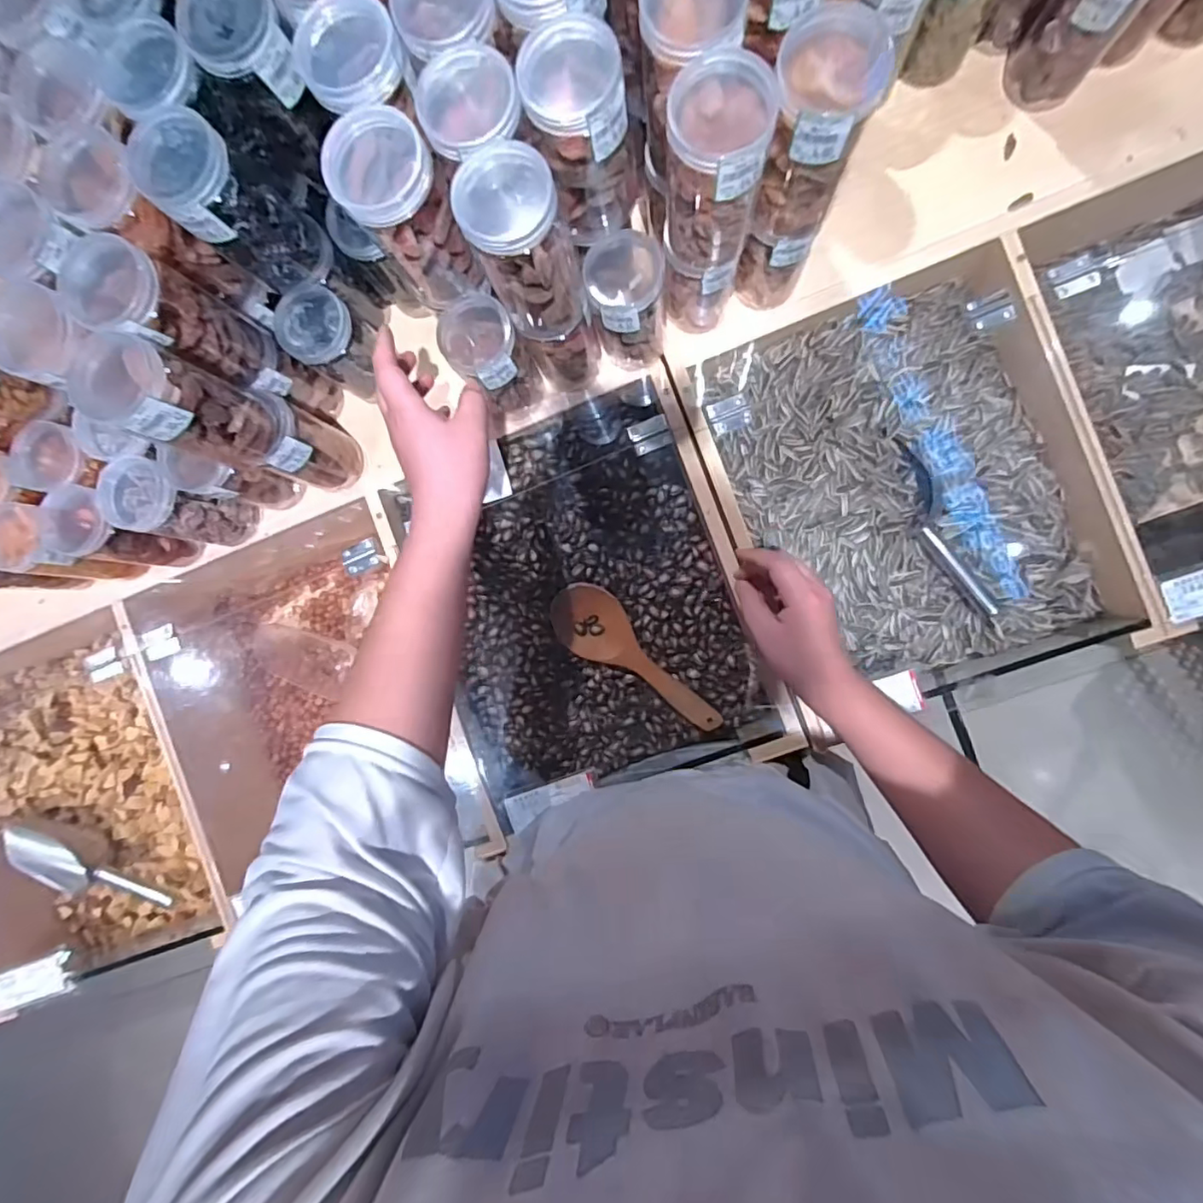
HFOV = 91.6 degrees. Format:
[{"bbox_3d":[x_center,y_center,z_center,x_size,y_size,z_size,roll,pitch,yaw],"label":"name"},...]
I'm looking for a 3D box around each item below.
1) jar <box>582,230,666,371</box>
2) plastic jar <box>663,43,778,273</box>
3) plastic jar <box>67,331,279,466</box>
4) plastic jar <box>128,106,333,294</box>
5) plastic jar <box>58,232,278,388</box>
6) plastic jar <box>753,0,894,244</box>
[{"bbox_3d":[0.024,-0.263,0.528,0.062,0.126,0.061,0,90,7],"label":"jar"},{"bbox_3d":[0.078,-0.289,0.407,0.061,0.134,0.059,0,90,7],"label":"plastic jar"},{"bbox_3d":[-0.322,-0.151,0.454,0.065,0.126,0.059,18,92,7],"label":"plastic jar"},{"bbox_3d":[-0.277,-0.300,0.453,0.064,0.135,0.062,0,90,7],"label":"plastic jar"},{"bbox_3d":[-0.336,-0.221,0.461,0.071,0.132,0.059,23,93,7],"label":"plastic jar"},{"bbox_3d":[0.141,-0.308,0.393,0.060,0.135,0.066,0,90,7],"label":"plastic jar"}]

